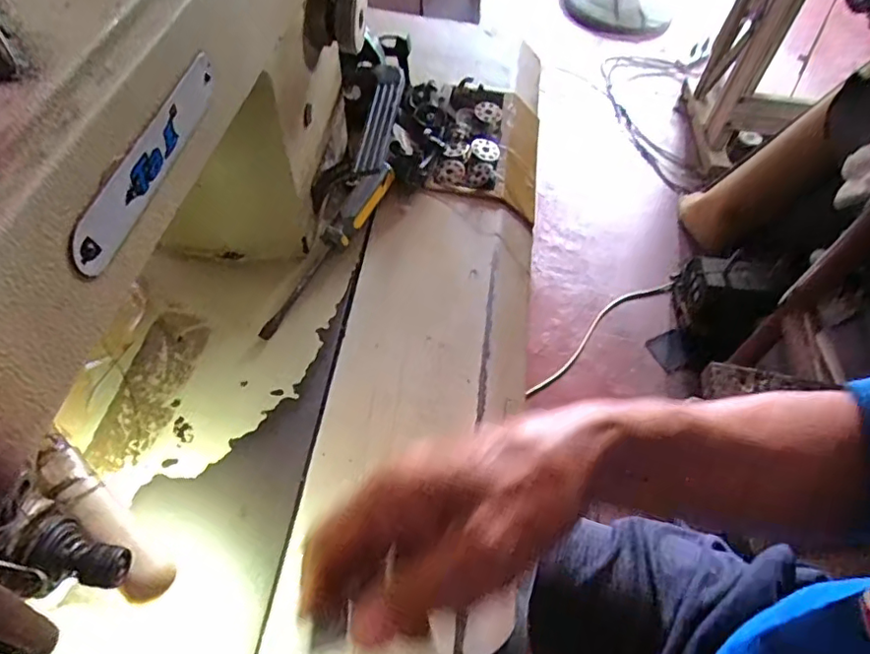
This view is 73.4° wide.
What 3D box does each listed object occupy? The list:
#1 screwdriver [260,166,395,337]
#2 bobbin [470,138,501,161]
[{"bbox_3d":[-0.070,-0.059,0.403,0.019,0.025,0.163,21,55,9],"label":"screwdriver"},{"bbox_3d":[0.042,-0.147,0.488,0.024,0.010,0.021,12,54,3],"label":"bobbin"}]

